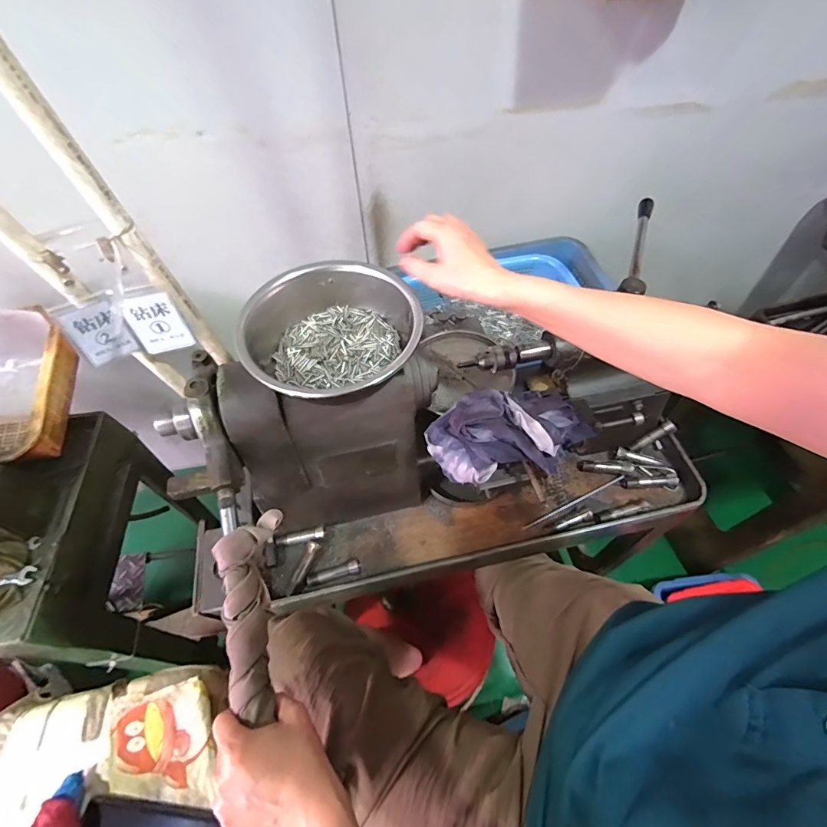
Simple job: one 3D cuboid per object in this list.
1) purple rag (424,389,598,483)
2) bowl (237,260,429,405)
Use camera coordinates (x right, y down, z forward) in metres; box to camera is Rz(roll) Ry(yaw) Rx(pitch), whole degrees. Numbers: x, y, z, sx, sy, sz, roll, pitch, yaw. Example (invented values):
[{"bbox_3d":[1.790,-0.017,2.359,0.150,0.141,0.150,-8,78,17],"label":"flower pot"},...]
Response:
[{"bbox_3d":[0.104,0.023,0.491,0.171,0.060,0.095,-7,57,-3],"label":"purple rag"},{"bbox_3d":[-0.079,-0.082,0.447,0.165,0.056,0.190,29,63,19],"label":"bowl"}]

